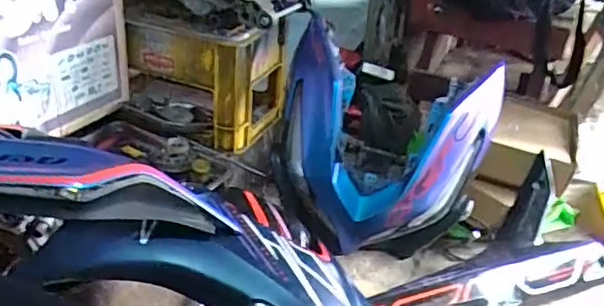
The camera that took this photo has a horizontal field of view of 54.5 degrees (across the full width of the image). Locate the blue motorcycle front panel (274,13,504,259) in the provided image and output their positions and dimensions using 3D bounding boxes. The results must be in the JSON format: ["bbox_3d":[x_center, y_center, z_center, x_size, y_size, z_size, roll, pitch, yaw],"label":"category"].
[{"bbox_3d":[0.163,-0.013,1.298,0.452,0.368,0.316,13,31,16],"label":"blue motorcycle front panel"}]

